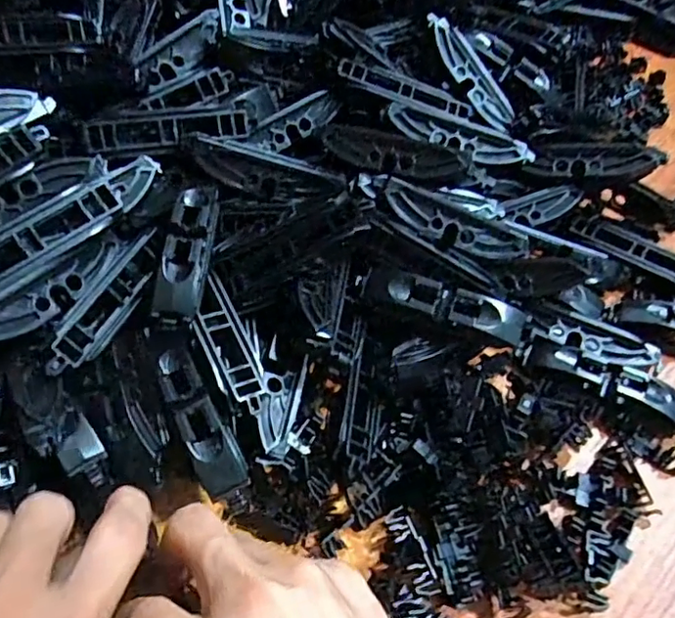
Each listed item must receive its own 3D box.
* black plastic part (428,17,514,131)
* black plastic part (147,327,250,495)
[{"bbox_3d":[0.073,-0.131,0.317,0.016,0.007,0.073,-34,90,-21],"label":"black plastic part"},{"bbox_3d":[-0.056,0.038,0.229,0.017,0.013,0.069,-23,57,-16],"label":"black plastic part"}]

